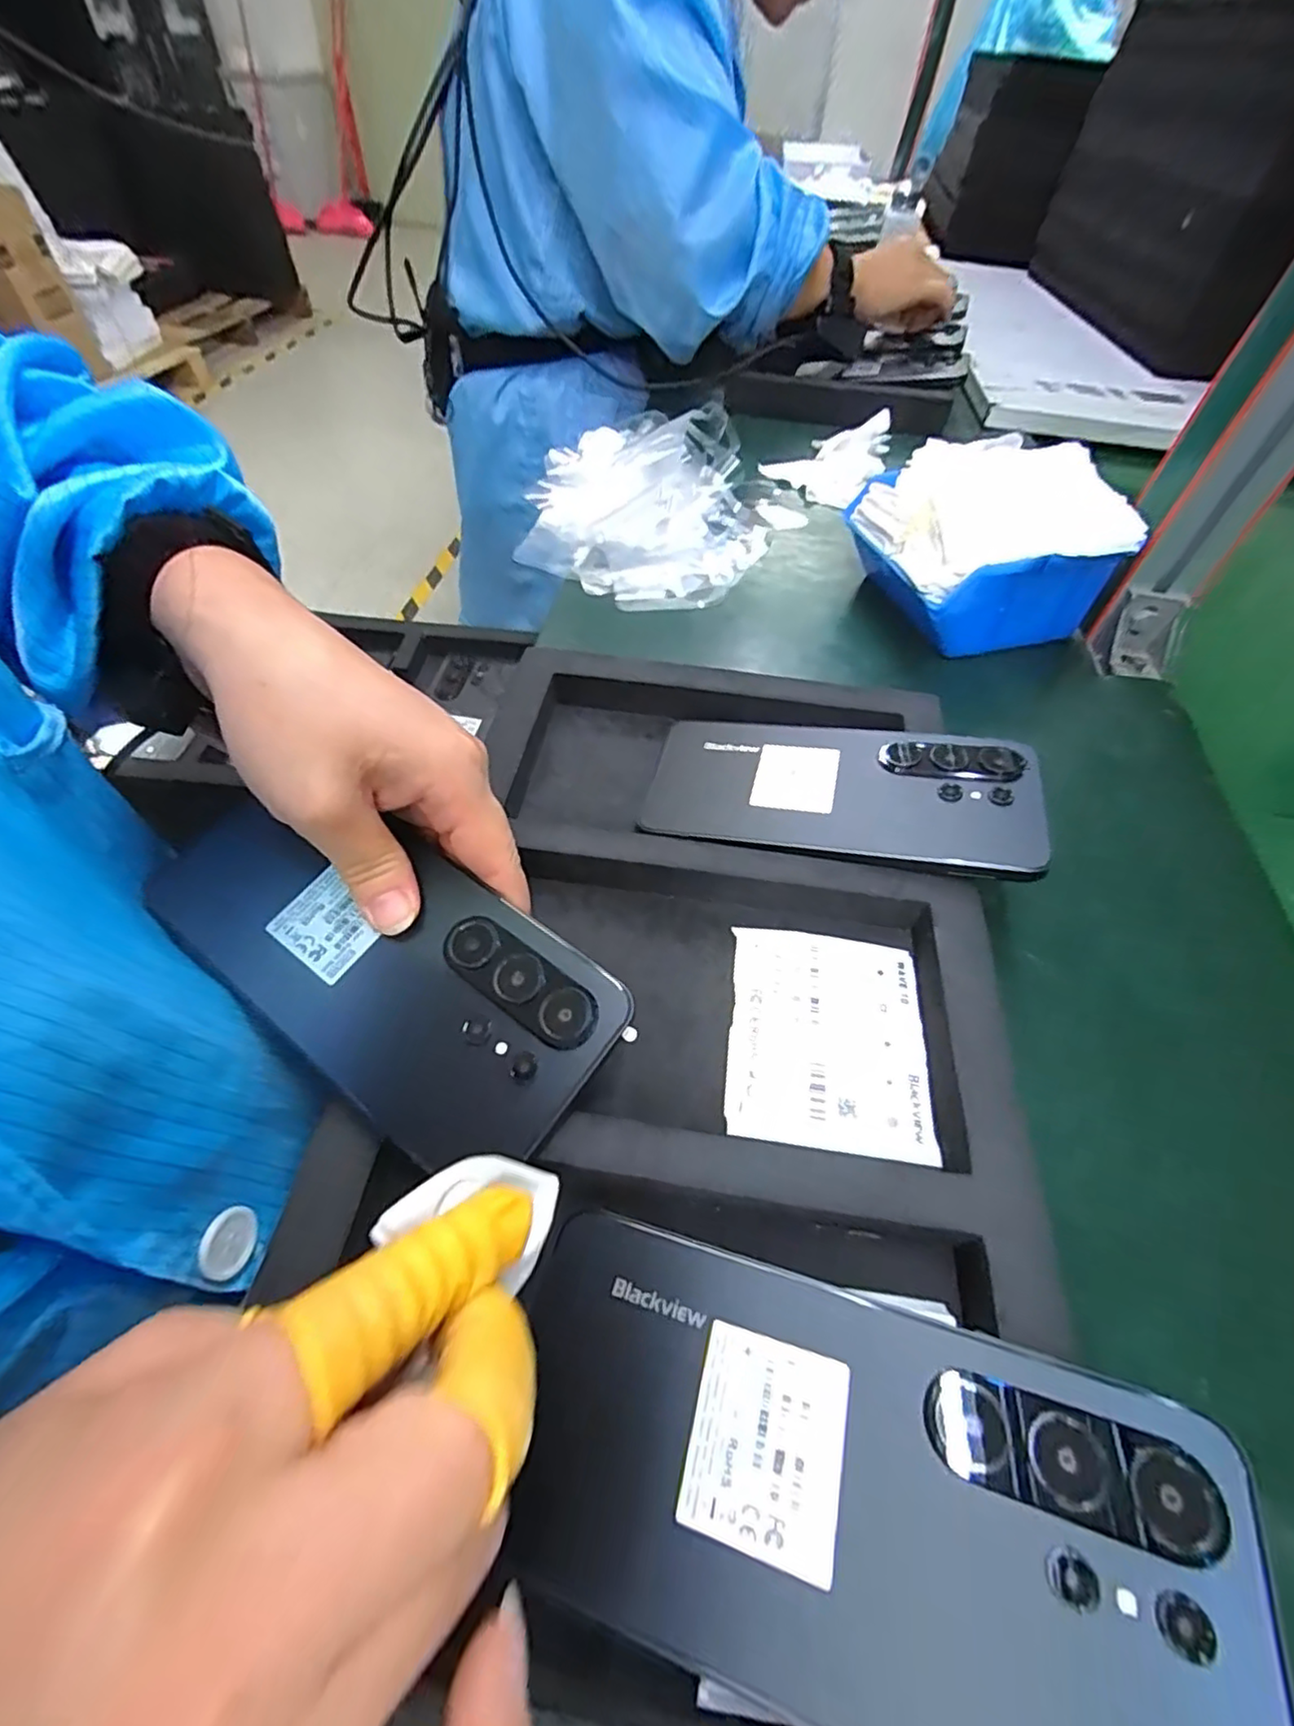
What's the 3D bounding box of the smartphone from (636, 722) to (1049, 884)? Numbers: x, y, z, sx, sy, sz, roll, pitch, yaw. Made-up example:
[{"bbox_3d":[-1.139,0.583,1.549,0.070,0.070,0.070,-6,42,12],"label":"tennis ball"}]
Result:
[{"bbox_3d":[0.084,-0.032,0.288,0.164,0.011,0.079,8,51,17],"label":"smartphone"}]

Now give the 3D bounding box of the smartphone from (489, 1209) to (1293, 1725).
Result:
[{"bbox_3d":[0.045,0.144,0.150,0.165,0.007,0.077,11,51,18],"label":"smartphone"}]

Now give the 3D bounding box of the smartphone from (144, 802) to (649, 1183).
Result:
[{"bbox_3d":[-0.089,0.029,0.213,0.160,0.008,0.075,33,71,17],"label":"smartphone"}]

